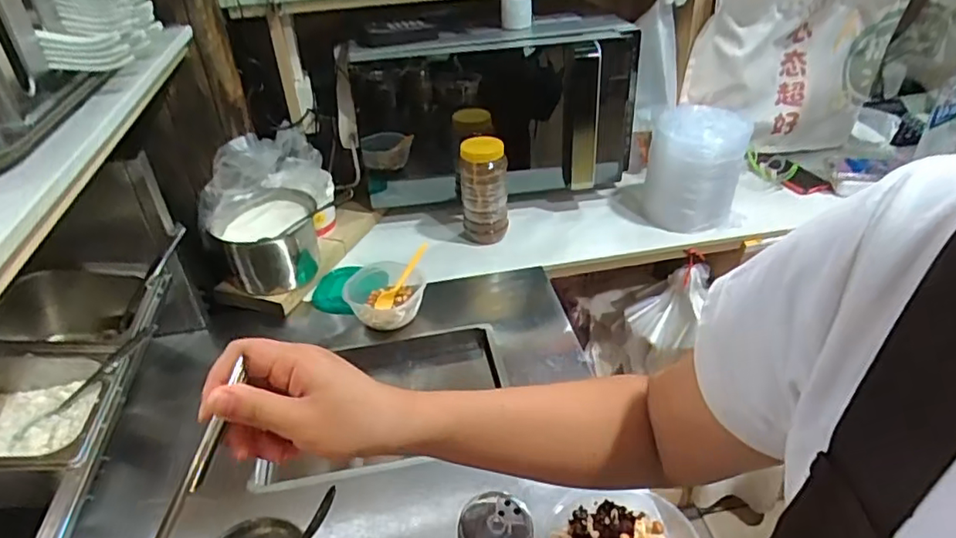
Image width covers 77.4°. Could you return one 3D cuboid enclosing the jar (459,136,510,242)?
[{"bbox_3d":[0.011,-0.139,1.041,0.079,0.185,0.068,-1,36,3],"label":"jar"}]

